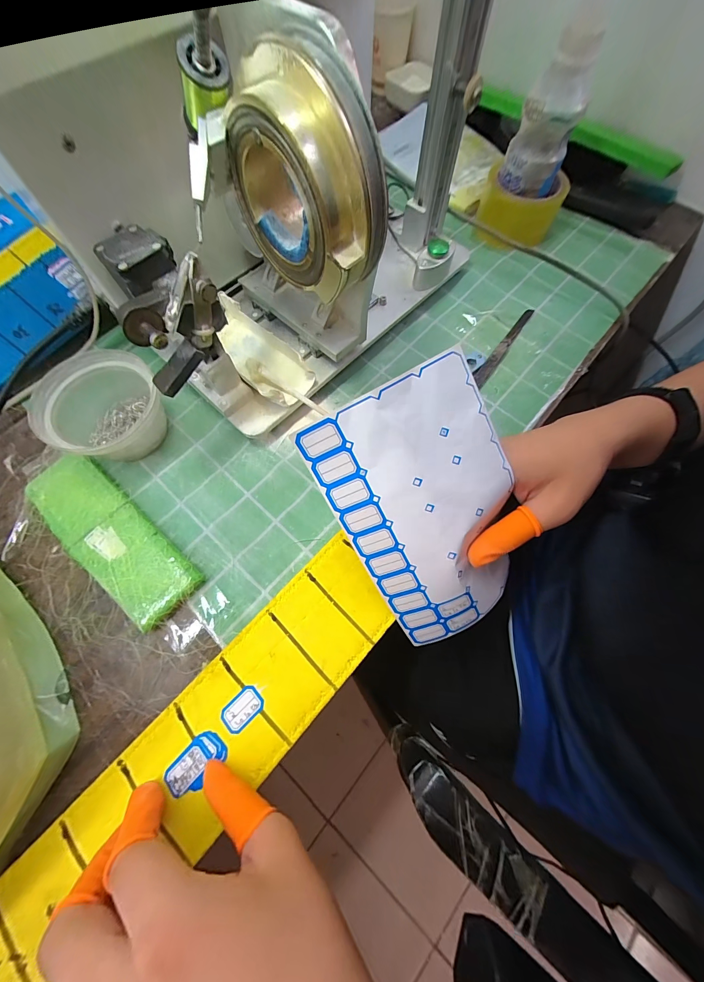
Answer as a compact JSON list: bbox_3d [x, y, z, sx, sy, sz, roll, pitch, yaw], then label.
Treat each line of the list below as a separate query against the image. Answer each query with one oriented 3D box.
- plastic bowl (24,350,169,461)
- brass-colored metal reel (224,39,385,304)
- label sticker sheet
[{"bbox_3d":[-0.220,-0.071,0.289,0.090,0.051,0.105,-35,74,-12],"label":"plastic bowl"},{"bbox_3d":[-0.027,-0.193,0.200,0.104,0.097,0.051,40,74,13],"label":"brass-colored metal reel"},{"bbox_3d":[0.056,0.021,0.219,0.111,0.026,0.189,-25,108,8],"label":"label sticker sheet"}]

